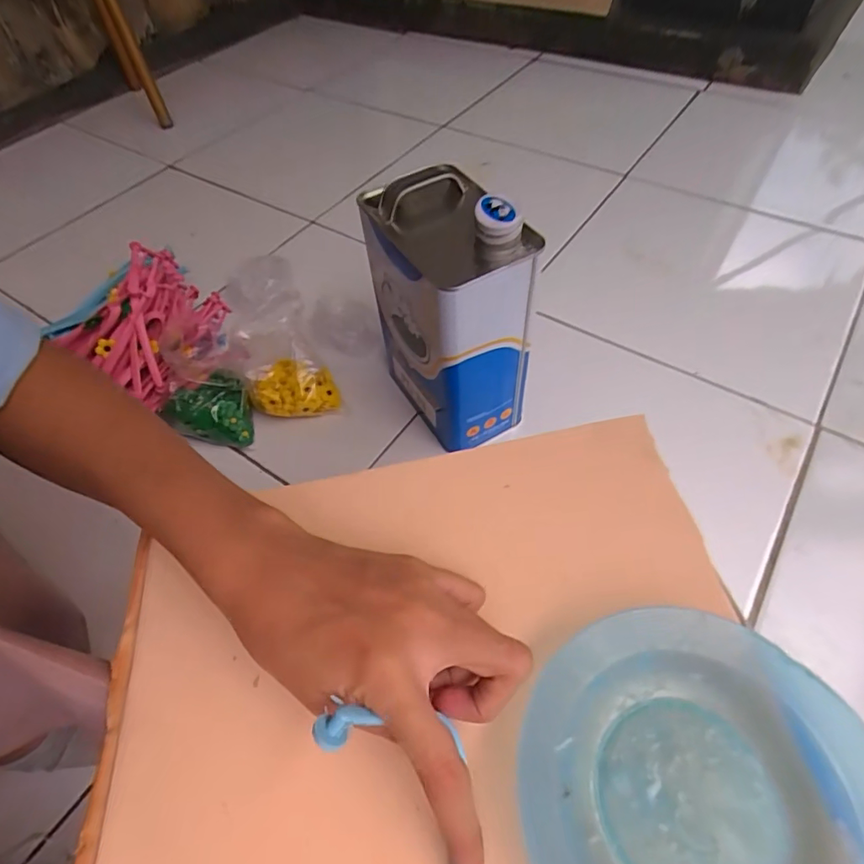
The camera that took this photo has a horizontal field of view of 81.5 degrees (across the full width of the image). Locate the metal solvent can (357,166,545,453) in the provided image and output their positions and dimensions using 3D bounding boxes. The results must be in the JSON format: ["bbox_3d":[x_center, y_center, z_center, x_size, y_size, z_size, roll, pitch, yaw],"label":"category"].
[{"bbox_3d":[0.017,-0.126,0.527,0.105,0.253,0.168,-27,57,-15],"label":"metal solvent can"}]

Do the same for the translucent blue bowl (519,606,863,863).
[{"bbox_3d":[0.100,0.138,0.184,0.129,0.022,0.129,-2,55,2],"label":"translucent blue bowl"}]

